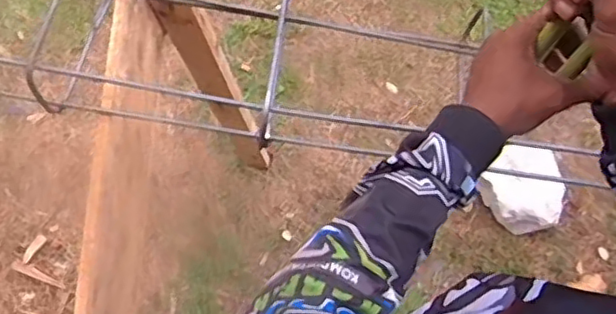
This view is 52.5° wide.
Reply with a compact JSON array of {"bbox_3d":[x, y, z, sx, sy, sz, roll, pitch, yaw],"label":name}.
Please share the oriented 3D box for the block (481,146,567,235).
[{"bbox_3d":[0.530,0.068,1.497,0.199,0.100,0.213,42,76,12],"label":"block"}]

